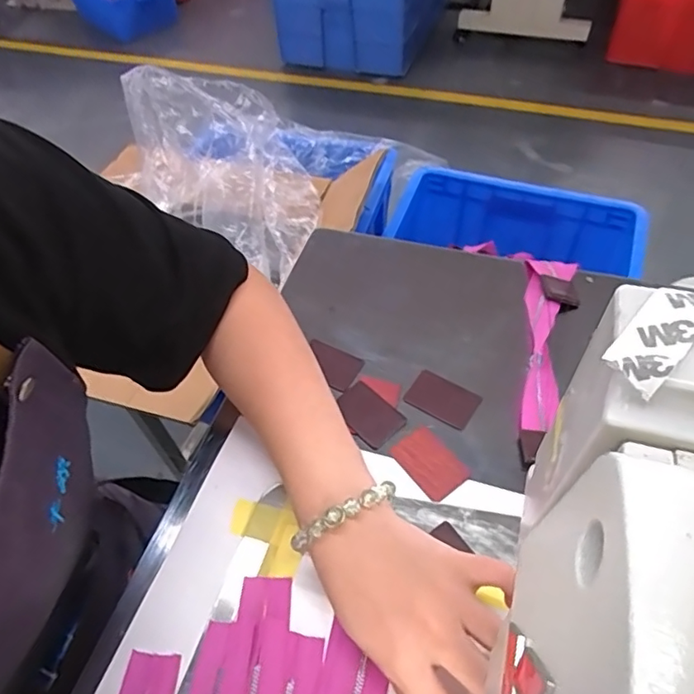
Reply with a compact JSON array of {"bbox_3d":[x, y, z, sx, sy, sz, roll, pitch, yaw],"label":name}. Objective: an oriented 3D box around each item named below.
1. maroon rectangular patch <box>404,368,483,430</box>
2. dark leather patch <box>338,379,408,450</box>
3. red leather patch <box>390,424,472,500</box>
[{"bbox_3d":[0.075,0.041,0.427,0.052,0.004,0.036,27,59,22],"label":"maroon rectangular patch"},{"bbox_3d":[0.016,0.052,0.422,0.034,0.004,0.053,-38,59,-22],"label":"dark leather patch"},{"bbox_3d":[0.059,0.082,0.393,0.035,0.004,0.053,-32,57,-19],"label":"red leather patch"}]

